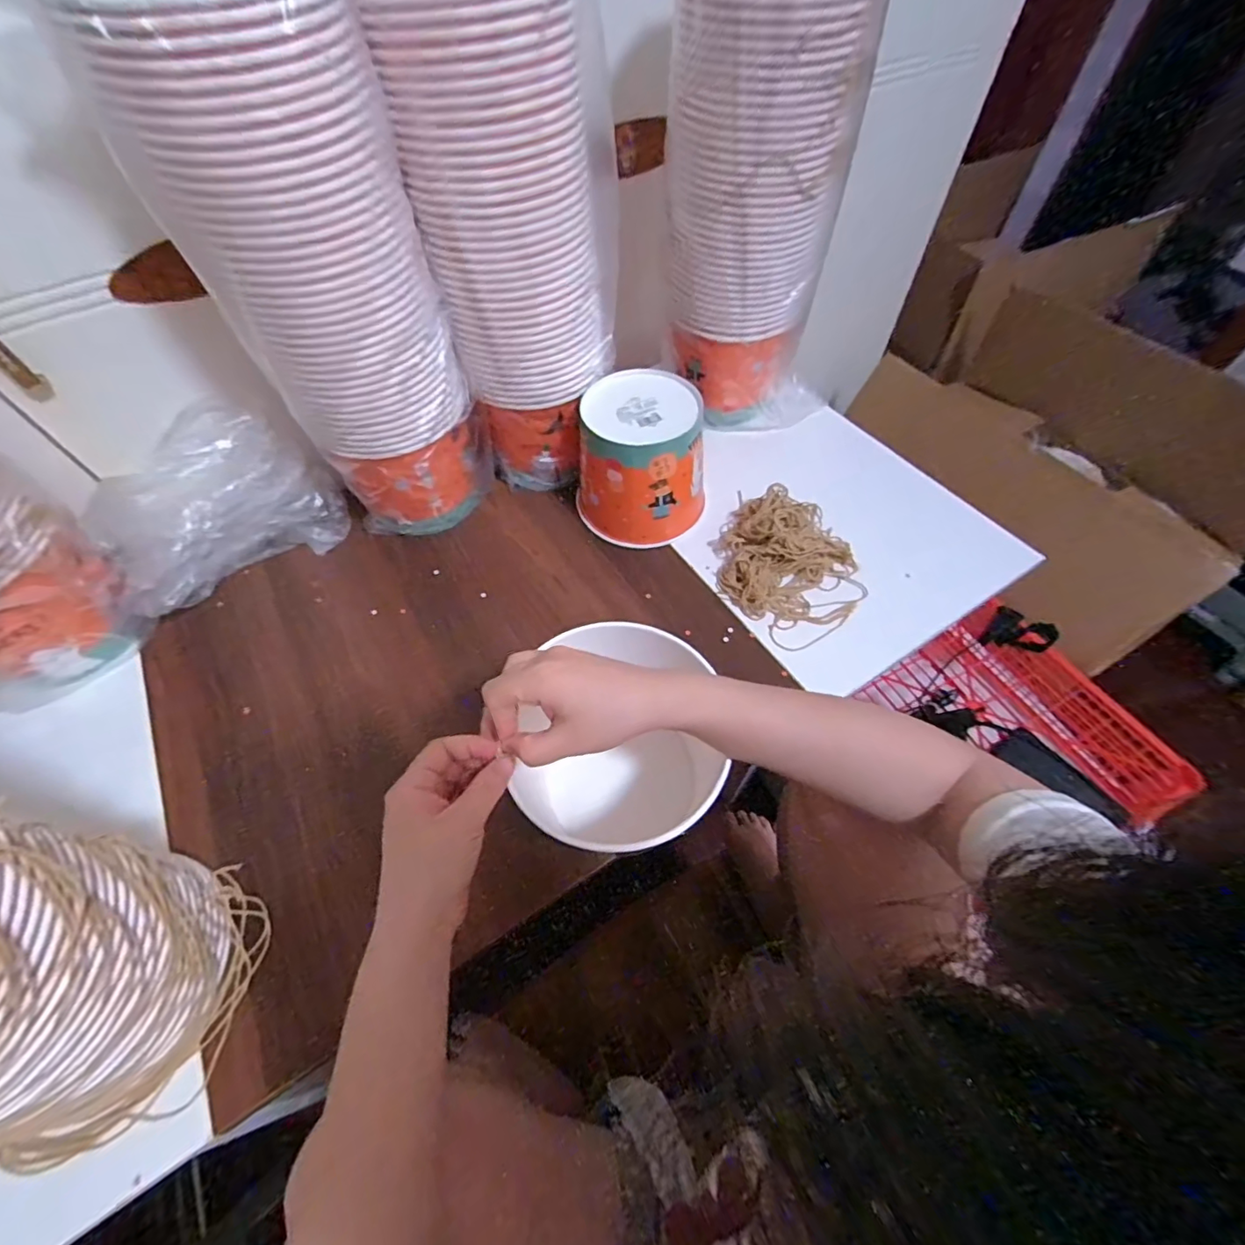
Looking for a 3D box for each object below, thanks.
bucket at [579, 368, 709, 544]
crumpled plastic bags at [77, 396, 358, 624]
[{"bbox_3d":[0.020,-0.182,0.599,0.136,0.129,0.138,-1,58,1],"label":"bucket"},{"bbox_3d":[-0.444,-0.125,0.569,0.123,0.146,0.230,39,67,23],"label":"crumpled plastic bags"}]

